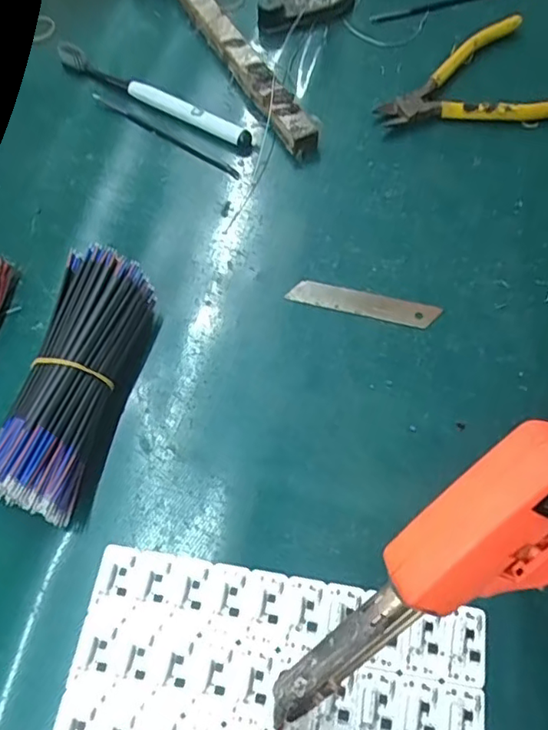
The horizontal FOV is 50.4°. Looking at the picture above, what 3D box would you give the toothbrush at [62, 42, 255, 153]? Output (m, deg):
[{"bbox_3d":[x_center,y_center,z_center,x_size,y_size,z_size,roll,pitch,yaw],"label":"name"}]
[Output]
[{"bbox_3d":[-0.095,-0.210,0.451,0.181,0.016,0.016,30,67,14],"label":"toothbrush"}]

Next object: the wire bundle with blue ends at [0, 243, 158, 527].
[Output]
[{"bbox_3d":[-0.113,0.008,0.330,0.046,0.041,0.149,13,64,7],"label":"wire bundle with blue ends"}]

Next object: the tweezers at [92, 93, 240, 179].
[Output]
[{"bbox_3d":[-0.084,-0.175,0.441,0.141,0.005,0.008,32,68,15],"label":"tweezers"}]

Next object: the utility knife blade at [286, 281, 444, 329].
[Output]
[{"bbox_3d":[0.057,-0.040,0.372,0.094,0.004,0.018,13,71,6],"label":"utility knife blade"}]

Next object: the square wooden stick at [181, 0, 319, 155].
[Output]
[{"bbox_3d":[-0.029,-0.247,0.460,0.022,0.023,0.218,-27,66,-12],"label":"square wooden stick"}]

